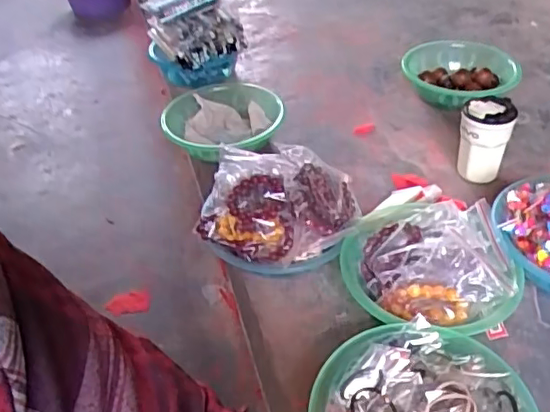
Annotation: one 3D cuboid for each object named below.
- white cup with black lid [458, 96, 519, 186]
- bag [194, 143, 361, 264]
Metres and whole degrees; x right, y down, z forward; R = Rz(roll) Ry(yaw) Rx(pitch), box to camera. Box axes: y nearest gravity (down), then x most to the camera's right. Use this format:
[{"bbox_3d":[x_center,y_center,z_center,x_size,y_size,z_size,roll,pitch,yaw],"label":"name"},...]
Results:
[{"bbox_3d":[0.358,-0.109,0.991,0.083,0.151,0.073,14,44,20],"label":"white cup with black lid"},{"bbox_3d":[0.003,-0.007,0.861,0.235,0.094,0.183,2,41,7],"label":"bag"}]

